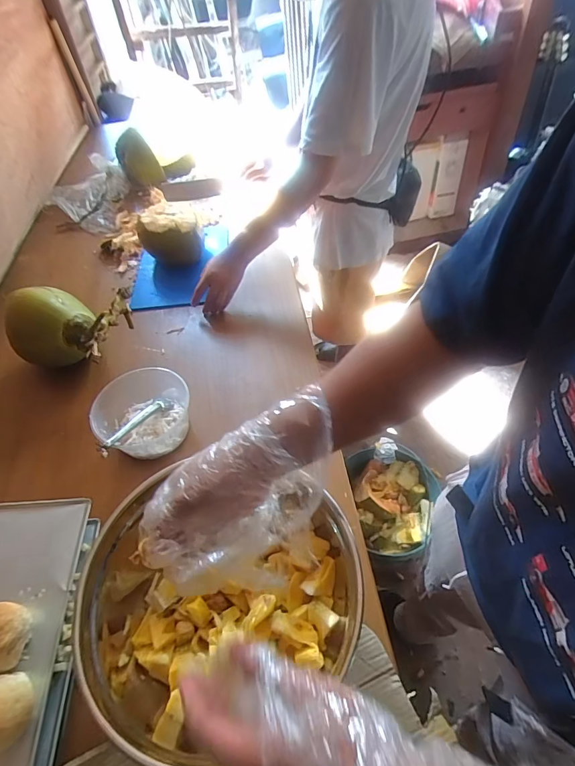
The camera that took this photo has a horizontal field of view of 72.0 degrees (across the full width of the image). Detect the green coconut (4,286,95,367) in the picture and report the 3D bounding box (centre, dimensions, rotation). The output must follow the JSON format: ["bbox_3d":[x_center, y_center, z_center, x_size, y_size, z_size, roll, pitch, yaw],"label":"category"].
[{"bbox_3d":[-0.482,-0.114,0.811,0.155,0.128,0.129,-38,60,-24],"label":"green coconut"}]

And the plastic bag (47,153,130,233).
[{"bbox_3d":[-0.673,-0.657,1.330,0.259,0.129,0.380,-25,55,-16],"label":"plastic bag"}]

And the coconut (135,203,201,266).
[{"bbox_3d":[-0.316,-0.390,1.072,0.146,0.136,0.135,-17,53,-10],"label":"coconut"}]

